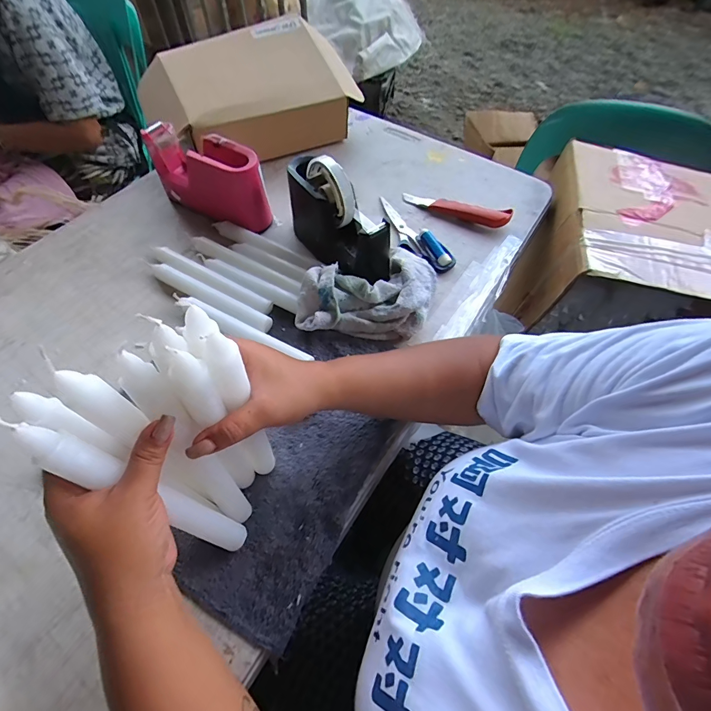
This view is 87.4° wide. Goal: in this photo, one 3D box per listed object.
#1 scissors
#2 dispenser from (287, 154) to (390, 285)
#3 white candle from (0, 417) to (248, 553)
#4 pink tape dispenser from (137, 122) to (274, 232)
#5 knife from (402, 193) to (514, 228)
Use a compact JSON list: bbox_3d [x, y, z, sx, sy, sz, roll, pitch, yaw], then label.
[{"bbox_3d":[0.078,-0.184,0.557,0.053,0.014,0.178,-28,62,-18],"label":"scissors"},{"bbox_3d":[-0.026,-0.176,0.480,0.058,0.122,0.177,-38,65,-23],"label":"dispenser"},{"bbox_3d":[-0.145,0.101,0.267,0.016,0.203,0.023,6,53,32],"label":"white candle"},{"bbox_3d":[-0.210,-0.257,0.544,0.181,0.099,0.054,25,59,14],"label":"pink tape dispenser"},{"bbox_3d":[0.155,-0.232,0.583,0.170,0.021,0.036,21,59,12],"label":"knife"}]

